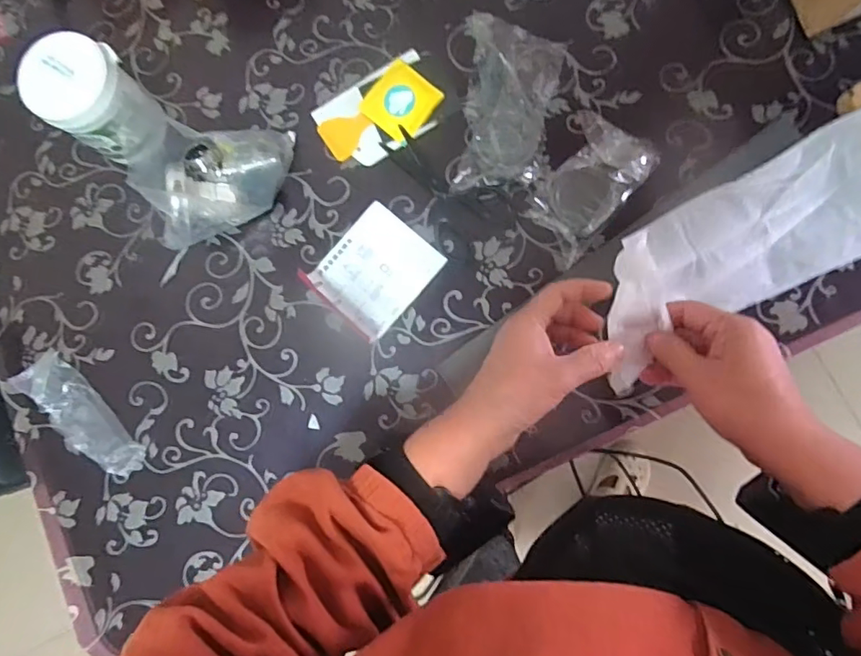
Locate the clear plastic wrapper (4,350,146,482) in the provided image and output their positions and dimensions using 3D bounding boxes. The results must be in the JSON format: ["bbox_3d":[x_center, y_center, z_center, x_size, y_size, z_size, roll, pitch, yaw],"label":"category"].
[{"bbox_3d":[-0.351,0.090,0.533,0.153,0.017,0.053,39,88,10],"label":"clear plastic wrapper"}]

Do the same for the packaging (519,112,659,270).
[{"bbox_3d":[0.145,-0.131,0.504,0.078,0.030,0.132,37,88,9],"label":"packaging"}]

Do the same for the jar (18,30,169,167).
[{"bbox_3d":[-0.318,-0.217,0.523,0.081,0.110,0.081,-1,82,6],"label":"jar"}]

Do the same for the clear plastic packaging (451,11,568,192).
[{"bbox_3d":[0.079,-0.218,0.517,0.092,0.037,0.177,5,83,7],"label":"clear plastic packaging"}]

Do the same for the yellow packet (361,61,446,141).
[{"bbox_3d":[-0.030,-0.230,0.540,0.067,0.017,0.062,39,88,10],"label":"yellow packet"}]

